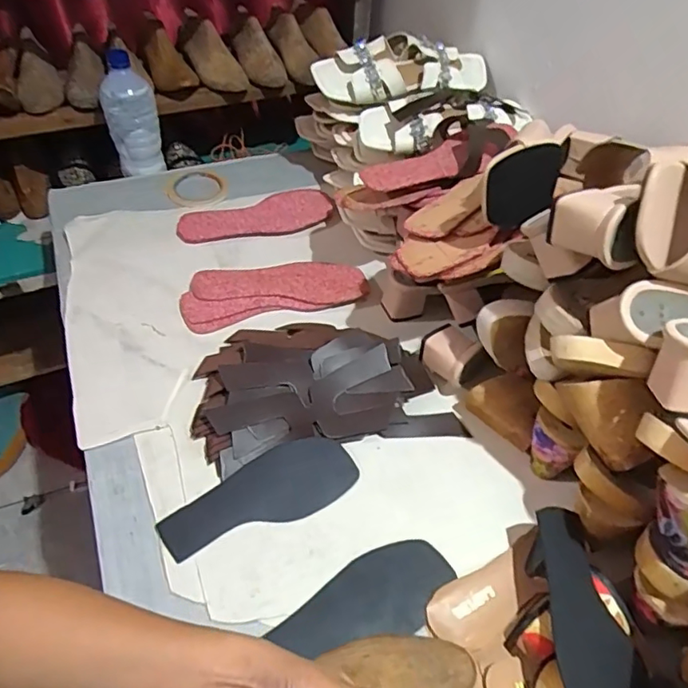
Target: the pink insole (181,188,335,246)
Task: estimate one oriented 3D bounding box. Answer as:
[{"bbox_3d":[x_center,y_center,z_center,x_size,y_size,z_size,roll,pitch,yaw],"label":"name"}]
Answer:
[{"bbox_3d":[-0.137,-0.202,0.883,0.238,0.019,0.093,-17,50,-16],"label":"pink insole"}]

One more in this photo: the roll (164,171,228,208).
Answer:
[{"bbox_3d":[-0.246,-0.262,0.938,0.100,0.019,0.119,-9,51,-11],"label":"roll"}]

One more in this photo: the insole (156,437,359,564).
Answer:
[{"bbox_3d":[-0.087,0.160,0.595,0.206,0.005,0.078,-21,62,-20],"label":"insole"}]

